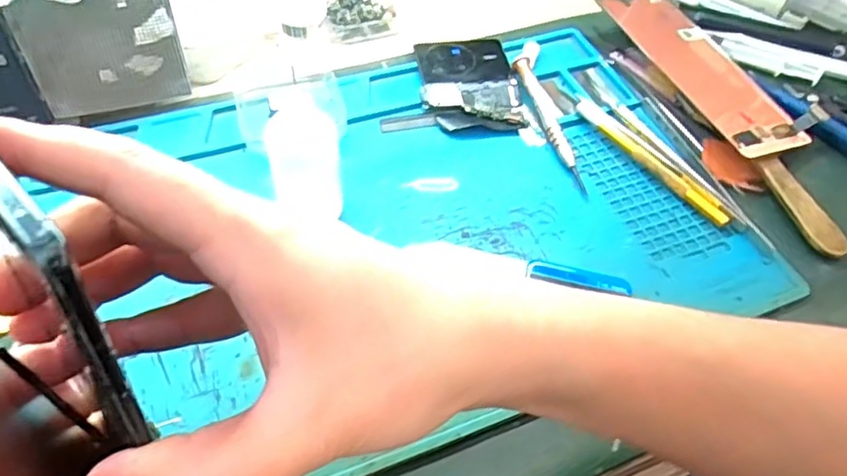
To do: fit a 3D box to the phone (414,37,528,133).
[{"bbox_3d":[0.031,-0.105,0.414,0.063,0.007,0.086,-4,54,-8],"label":"phone"}]

